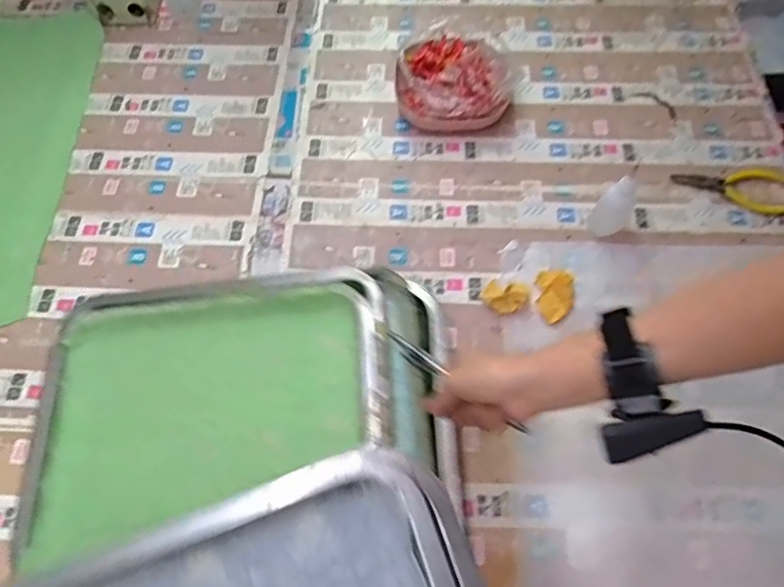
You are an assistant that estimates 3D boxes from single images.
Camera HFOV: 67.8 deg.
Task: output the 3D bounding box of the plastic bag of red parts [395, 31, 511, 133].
[{"bbox_3d":[0.071,-0.269,0.734,0.138,0.067,0.146,-11,63,-6],"label":"plastic bag of red parts"}]

